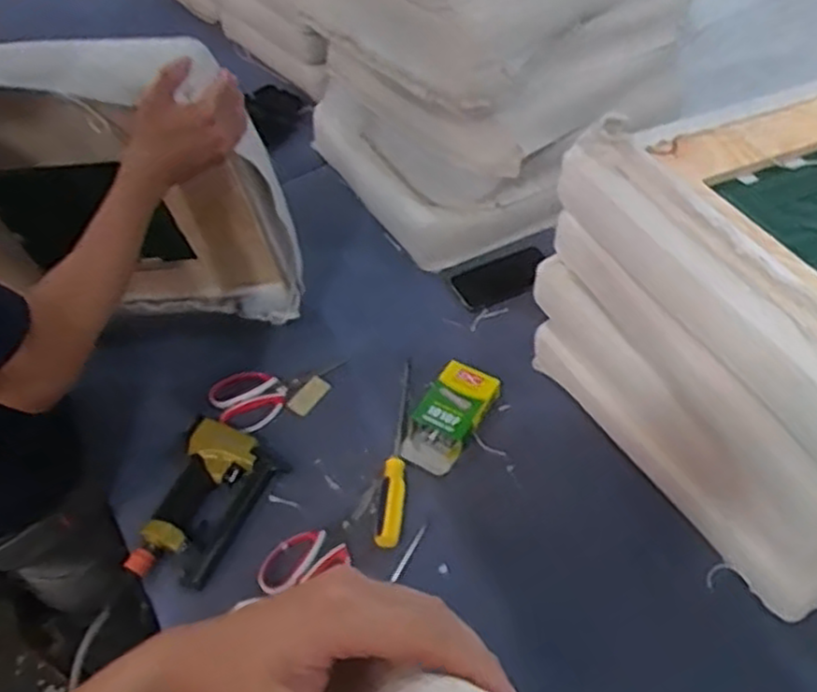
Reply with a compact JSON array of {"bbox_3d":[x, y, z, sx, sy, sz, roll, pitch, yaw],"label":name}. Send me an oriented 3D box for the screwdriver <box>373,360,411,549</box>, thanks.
[{"bbox_3d":[-0.019,0.125,0.989,0.036,0.040,0.295,-1,49,5],"label":"screwdriver"}]

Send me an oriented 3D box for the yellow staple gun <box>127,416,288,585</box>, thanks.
[{"bbox_3d":[-0.263,0.200,0.947,0.124,0.044,0.210,17,53,19],"label":"yellow staple gun"}]

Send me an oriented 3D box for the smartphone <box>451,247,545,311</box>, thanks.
[{"bbox_3d":[0.147,-0.110,1.176,0.145,0.015,0.083,-20,50,-12],"label":"smartphone"}]

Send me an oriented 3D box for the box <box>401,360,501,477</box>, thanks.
[{"bbox_3d":[0.054,0.095,1.007,0.082,0.037,0.152,25,56,25],"label":"box"}]

